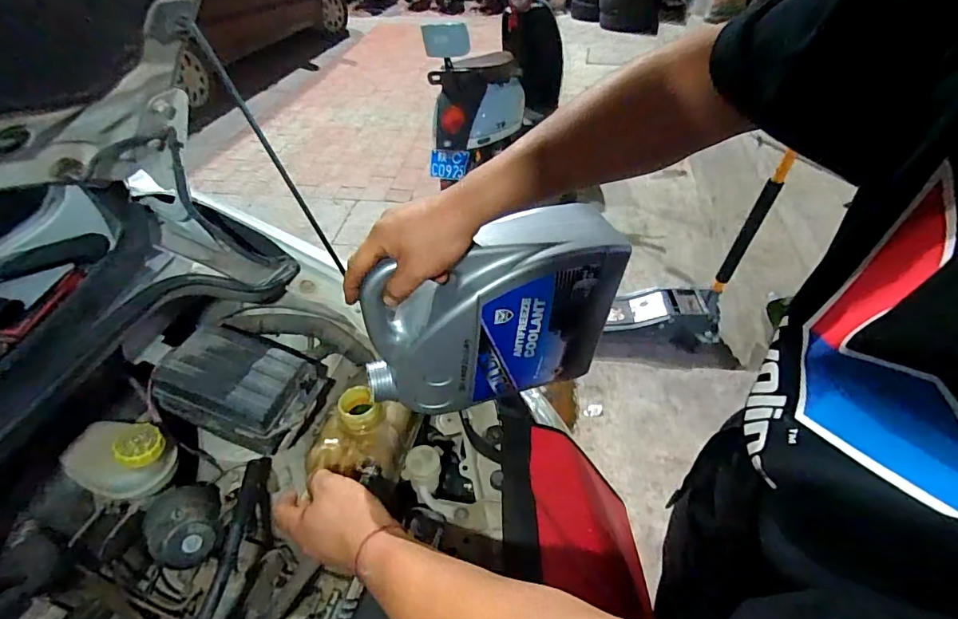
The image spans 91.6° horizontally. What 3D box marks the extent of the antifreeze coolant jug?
[{"bbox_3d":[0.015,0.012,0.517,0.264,0.207,0.084,-15,44,-19],"label":"antifreeze coolant jug"}]

